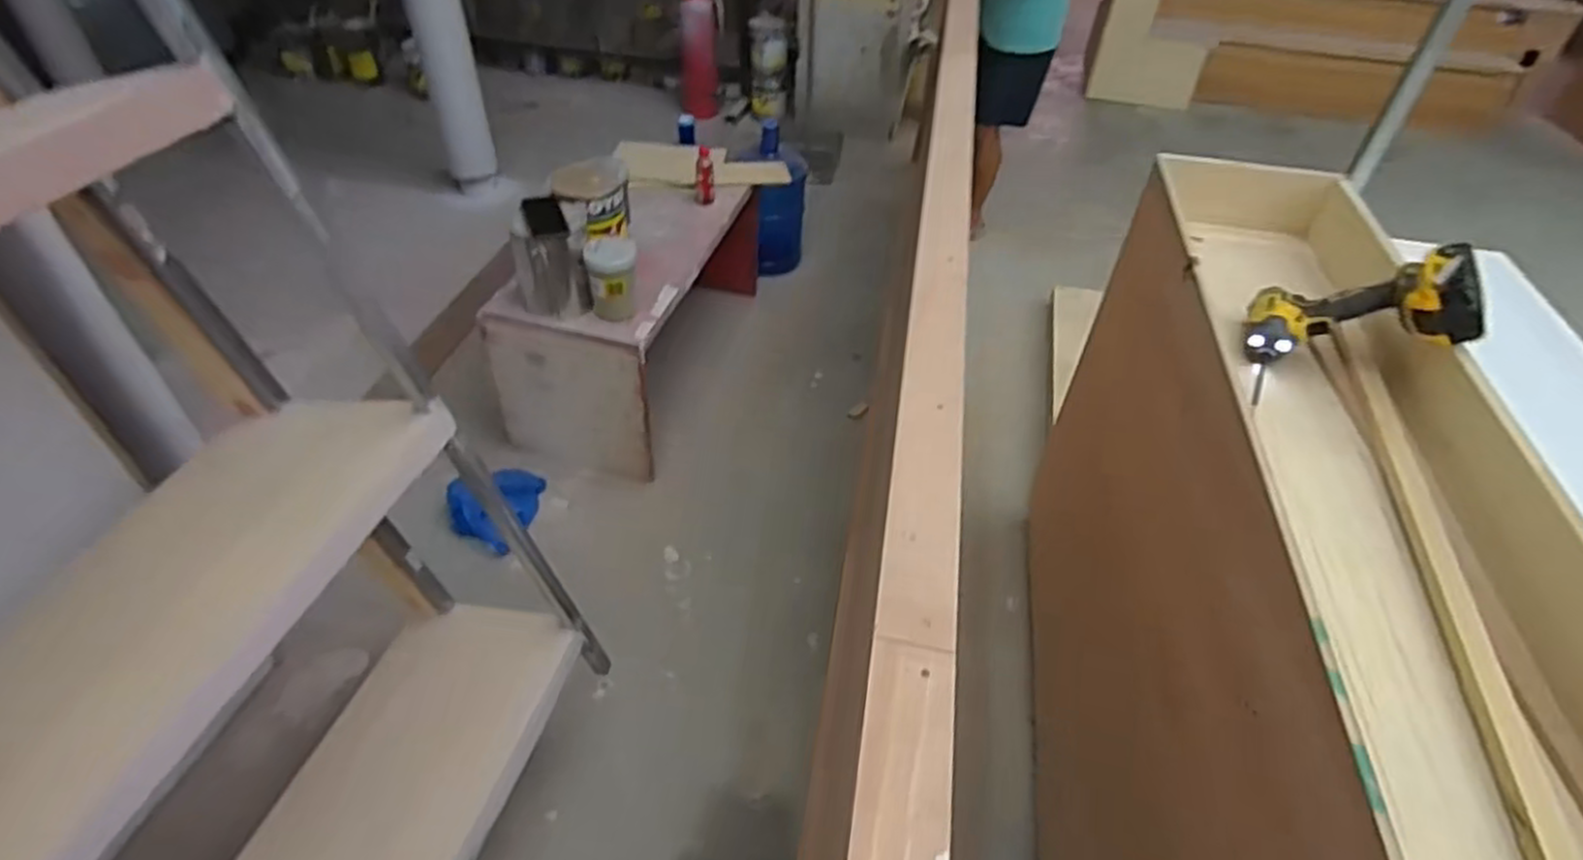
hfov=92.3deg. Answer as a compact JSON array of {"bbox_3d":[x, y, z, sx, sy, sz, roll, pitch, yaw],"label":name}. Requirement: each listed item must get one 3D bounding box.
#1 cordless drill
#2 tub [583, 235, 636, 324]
[{"bbox_3d":[0.712,-0.132,0.969,0.252,0.086,0.194,-11,28,46],"label":"cordless drill"},{"bbox_3d":[-0.385,-0.333,1.652,0.111,0.153,0.116,-8,46,-10],"label":"tub"}]

